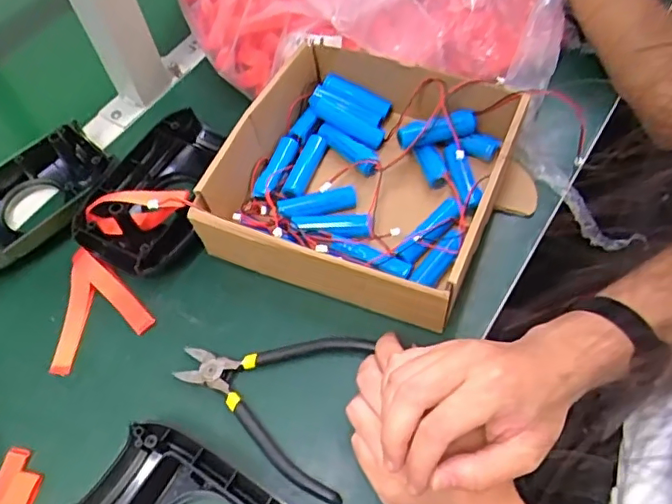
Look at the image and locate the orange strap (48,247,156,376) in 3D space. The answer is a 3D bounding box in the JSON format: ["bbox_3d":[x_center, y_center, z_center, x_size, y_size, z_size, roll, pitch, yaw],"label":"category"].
[{"bbox_3d":[-0.203,0.049,0.452,0.079,0.020,0.086,-40,63,-19],"label":"orange strap"}]

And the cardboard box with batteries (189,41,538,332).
[{"bbox_3d":[0.031,-0.060,0.470,0.238,0.067,0.212,20,62,16],"label":"cardboard box with batteries"}]

